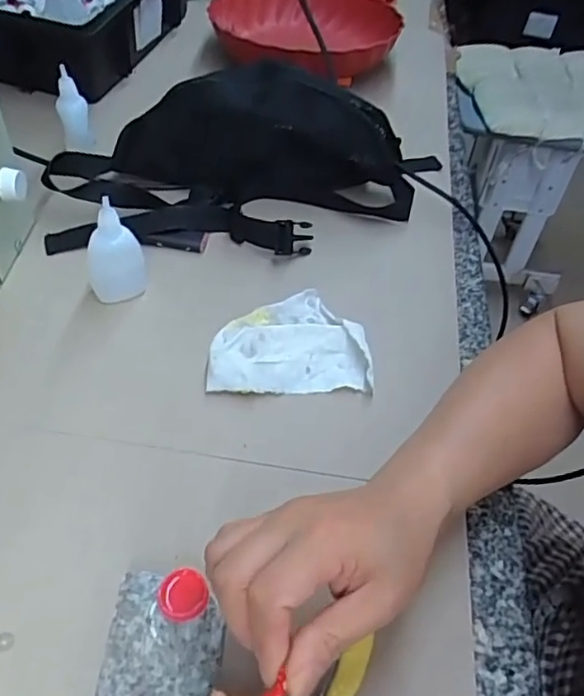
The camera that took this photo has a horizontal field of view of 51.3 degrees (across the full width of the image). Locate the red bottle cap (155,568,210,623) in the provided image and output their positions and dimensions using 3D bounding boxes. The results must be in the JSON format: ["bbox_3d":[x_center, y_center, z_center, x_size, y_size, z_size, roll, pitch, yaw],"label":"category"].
[{"bbox_3d":[-0.060,0.136,0.335,0.028,0.008,0.027,3,49,-3],"label":"red bottle cap"}]

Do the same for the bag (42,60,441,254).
[{"bbox_3d":[-0.038,-0.181,0.581,0.364,0.115,0.167,0,49,-5],"label":"bag"}]

